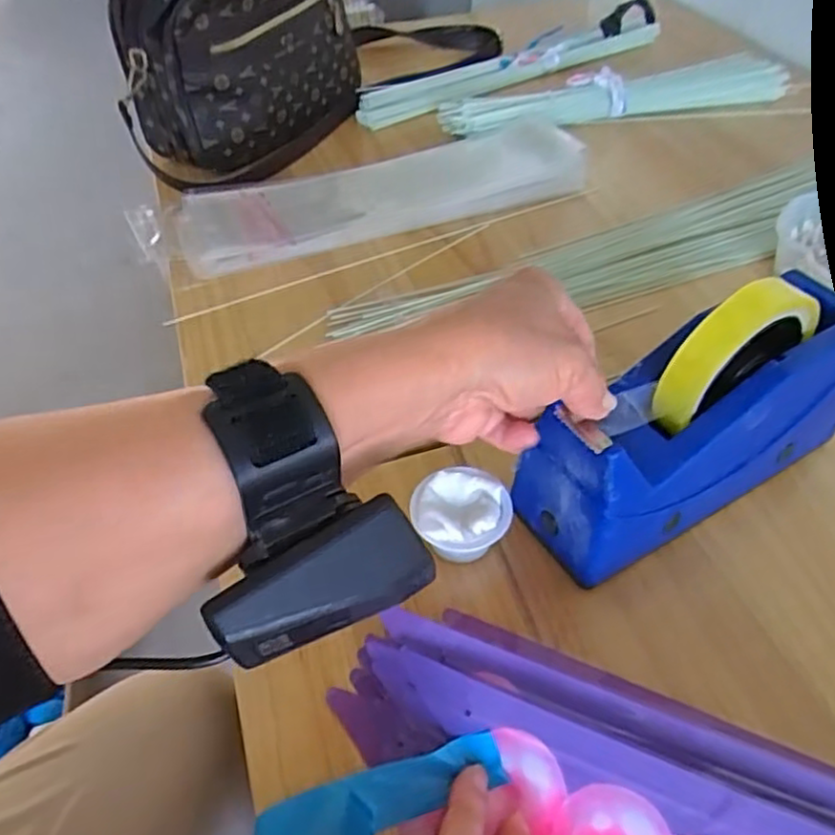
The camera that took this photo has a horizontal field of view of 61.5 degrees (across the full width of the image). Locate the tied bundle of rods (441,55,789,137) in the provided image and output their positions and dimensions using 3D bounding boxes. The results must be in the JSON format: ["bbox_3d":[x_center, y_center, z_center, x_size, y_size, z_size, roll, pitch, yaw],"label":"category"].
[{"bbox_3d":[0.216,-0.346,0.746,0.384,0.035,0.051,-11,47,-10],"label":"tied bundle of rods"}]

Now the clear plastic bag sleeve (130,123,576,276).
[{"bbox_3d":[-0.041,-0.204,0.631,0.403,0.015,0.115,-20,50,-18],"label":"clear plastic bag sleeve"}]

